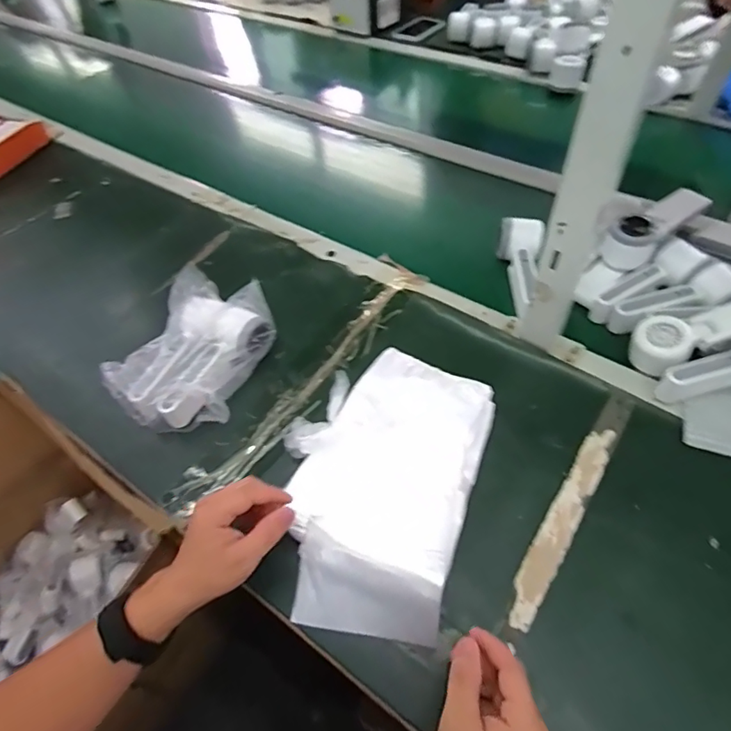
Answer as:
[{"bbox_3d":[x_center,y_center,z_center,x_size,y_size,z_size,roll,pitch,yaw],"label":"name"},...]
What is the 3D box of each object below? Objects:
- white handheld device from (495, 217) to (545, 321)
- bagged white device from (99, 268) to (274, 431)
[{"bbox_3d":[0.217,-0.142,0.679,0.054,0.057,0.136,-2,81,3],"label":"white handheld device"},{"bbox_3d":[-0.214,-0.017,0.595,0.162,0.083,0.181,14,56,15],"label":"bagged white device"}]

